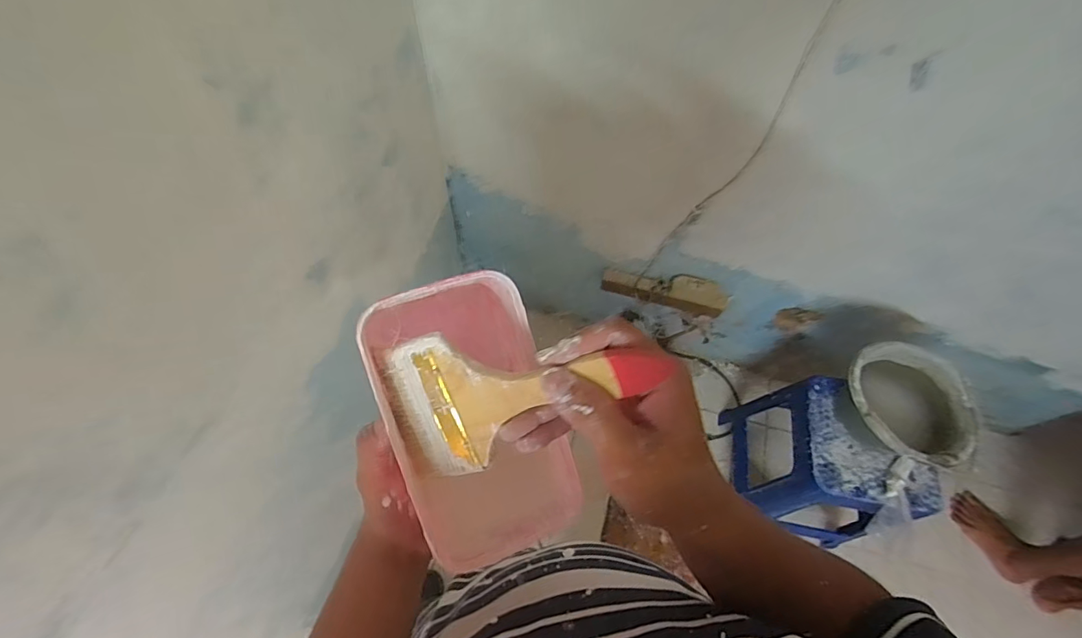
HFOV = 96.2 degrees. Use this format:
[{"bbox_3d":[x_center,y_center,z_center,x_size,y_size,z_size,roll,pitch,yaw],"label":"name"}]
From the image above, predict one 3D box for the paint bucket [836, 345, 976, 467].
[{"bbox_3d":[0.766,0.208,1.068,0.231,0.187,0.248,2,62,-3],"label":"paint bucket"}]

